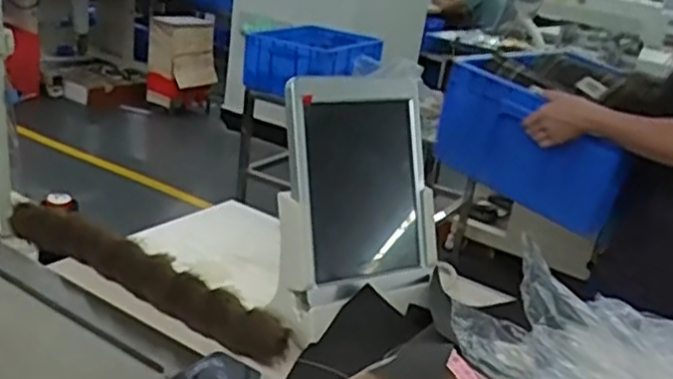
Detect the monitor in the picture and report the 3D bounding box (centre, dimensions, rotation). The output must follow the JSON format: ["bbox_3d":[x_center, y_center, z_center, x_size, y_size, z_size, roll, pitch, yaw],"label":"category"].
[{"bbox_3d":[0.028,-0.006,0.667,0.147,0.198,0.023,-5,8,-27],"label":"monitor"}]

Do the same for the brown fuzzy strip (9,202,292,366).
[{"bbox_3d":[-0.208,0.081,0.734,0.393,0.047,0.049,22,24,32],"label":"brown fuzzy strip"}]

